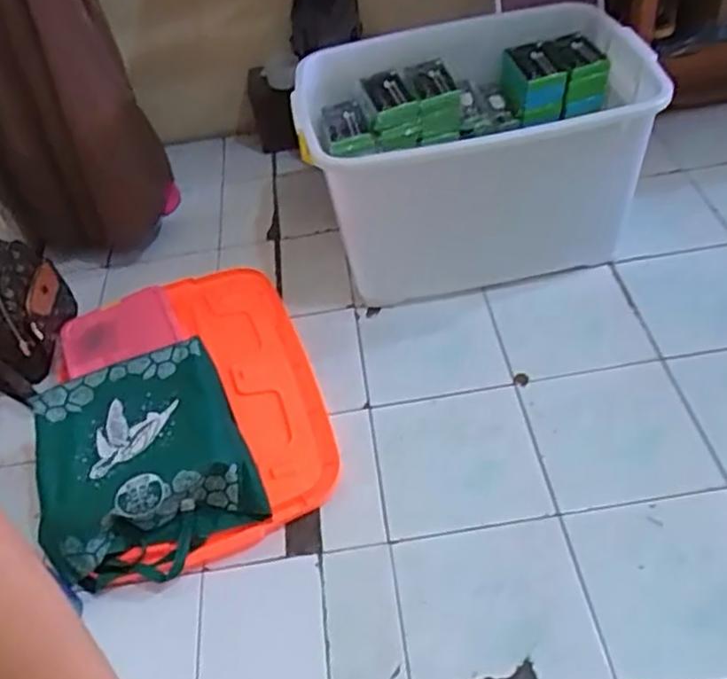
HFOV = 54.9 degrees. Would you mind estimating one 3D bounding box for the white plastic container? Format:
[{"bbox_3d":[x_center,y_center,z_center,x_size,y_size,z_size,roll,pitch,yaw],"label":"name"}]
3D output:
[{"bbox_3d":[0.249,-0.426,1.598,0.732,0.397,0.541,-11,48,-3],"label":"white plastic container"}]

